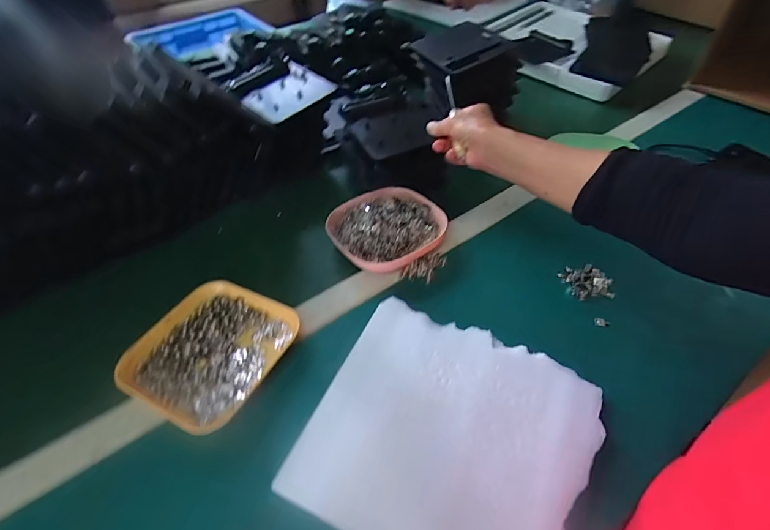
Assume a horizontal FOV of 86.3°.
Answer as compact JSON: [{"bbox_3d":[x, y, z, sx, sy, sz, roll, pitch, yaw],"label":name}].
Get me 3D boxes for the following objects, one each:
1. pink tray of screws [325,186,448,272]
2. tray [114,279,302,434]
[{"bbox_3d":[0.004,-0.048,0.523,0.137,0.027,0.122,-24,53,-19],"label":"pink tray of screws"},{"bbox_3d":[-0.181,0.088,0.428,0.141,0.025,0.148,22,53,18],"label":"tray"}]

